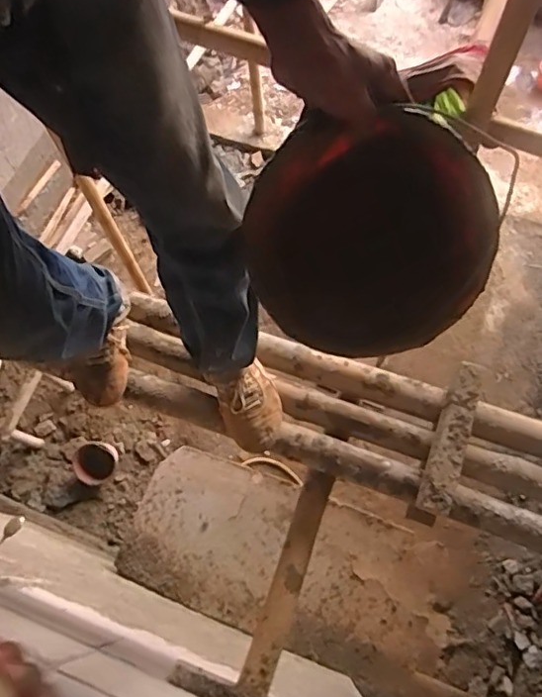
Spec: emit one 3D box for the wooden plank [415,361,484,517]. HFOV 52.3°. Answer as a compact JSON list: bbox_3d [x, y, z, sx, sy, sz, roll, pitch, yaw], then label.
[{"bbox_3d":[0.308,0.150,0.945,0.052,0.050,0.258,21,67,8],"label":"wooden plank"}]

